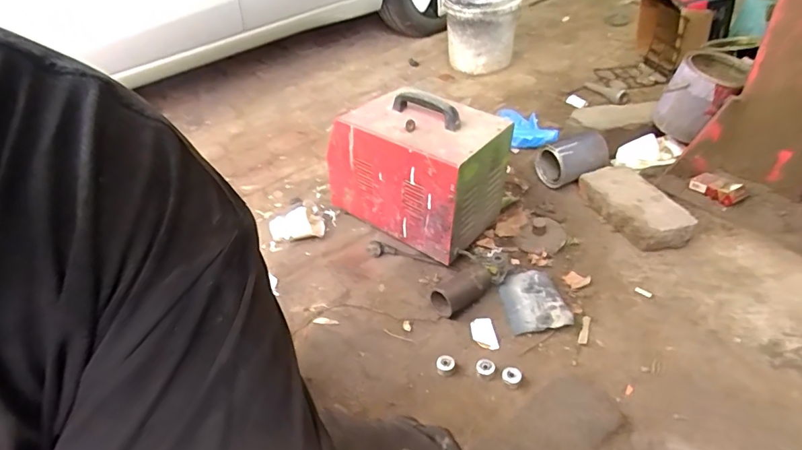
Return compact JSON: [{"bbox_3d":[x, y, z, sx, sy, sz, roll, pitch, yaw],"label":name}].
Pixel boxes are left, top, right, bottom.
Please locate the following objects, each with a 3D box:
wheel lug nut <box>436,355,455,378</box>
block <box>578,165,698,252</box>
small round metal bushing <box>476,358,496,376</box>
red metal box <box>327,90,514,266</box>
[{"bbox_3d":[0.075,0.237,0.807,0.031,0.016,0.034,-4,40,4],"label":"wheel lug nut"},{"bbox_3d":[0.504,-0.041,1.031,0.137,0.069,0.252,-22,42,-16],"label":"block"},{"bbox_3d":[0.141,0.238,0.797,0.030,0.022,0.023,4,41,13],"label":"small round metal bushing"},{"bbox_3d":[0.034,-0.128,1.029,0.338,0.284,0.207,23,49,31],"label":"red metal box"}]

